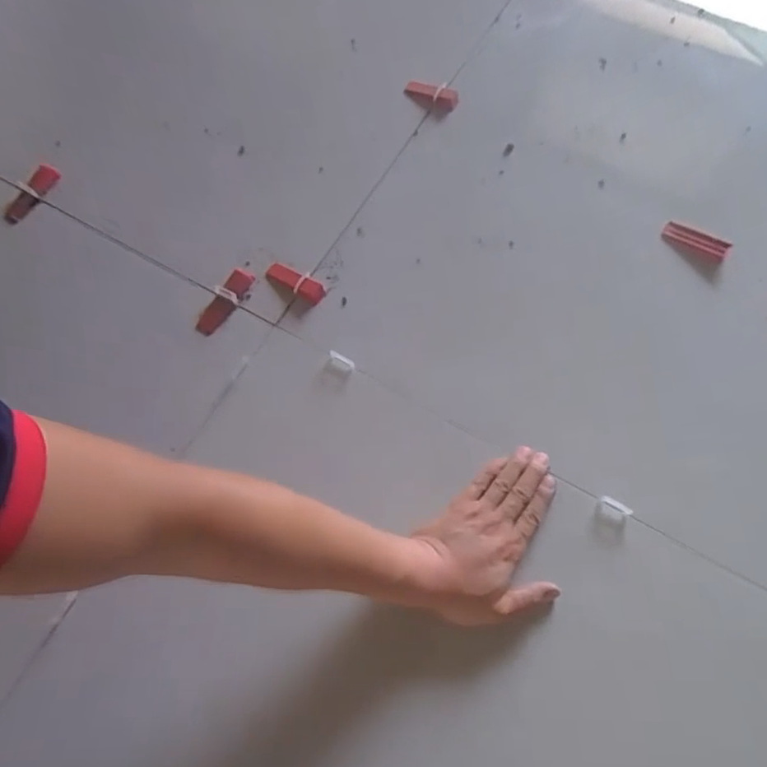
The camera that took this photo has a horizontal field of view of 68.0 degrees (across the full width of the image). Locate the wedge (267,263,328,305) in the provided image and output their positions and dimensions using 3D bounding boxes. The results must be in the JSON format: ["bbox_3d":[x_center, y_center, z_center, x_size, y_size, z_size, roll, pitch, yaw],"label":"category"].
[{"bbox_3d":[-0.102,-0.118,0.658,0.077,0.016,0.022,33,73,15],"label":"wedge"}]

